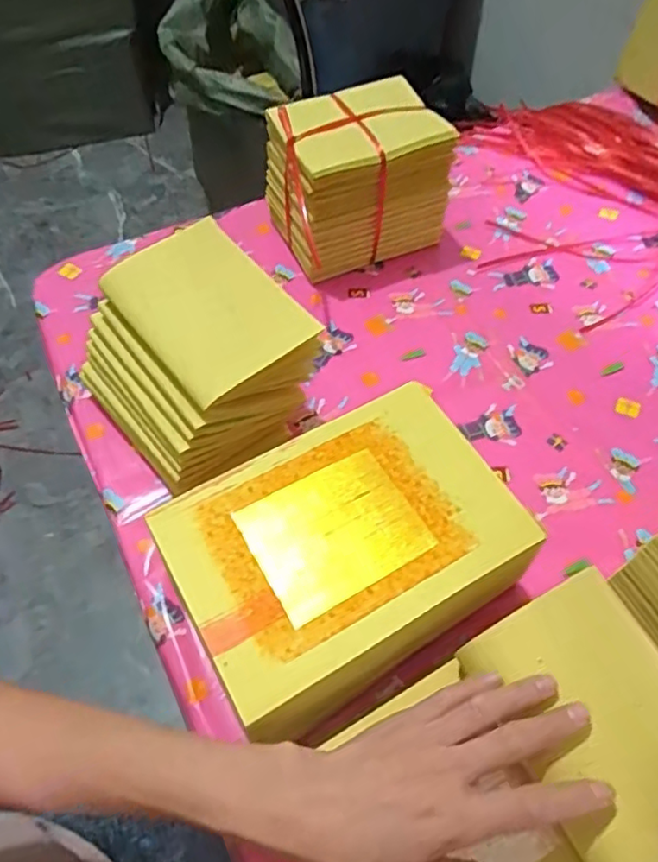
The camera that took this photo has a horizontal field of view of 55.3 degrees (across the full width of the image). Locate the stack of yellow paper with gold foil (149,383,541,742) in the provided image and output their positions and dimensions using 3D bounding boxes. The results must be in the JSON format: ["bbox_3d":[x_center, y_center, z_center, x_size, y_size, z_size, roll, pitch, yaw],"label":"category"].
[{"bbox_3d":[0.013,0.092,0.460,0.225,0.095,0.164,-26,61,-17],"label":"stack of yellow paper with gold foil"}]

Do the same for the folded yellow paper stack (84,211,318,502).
[{"bbox_3d":[-0.113,-0.066,0.519,0.145,0.121,0.153,-33,63,-21],"label":"folded yellow paper stack"}]

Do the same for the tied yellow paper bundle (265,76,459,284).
[{"bbox_3d":[0.028,-0.261,0.664,0.166,0.137,0.126,-17,59,-12],"label":"tied yellow paper bundle"}]

